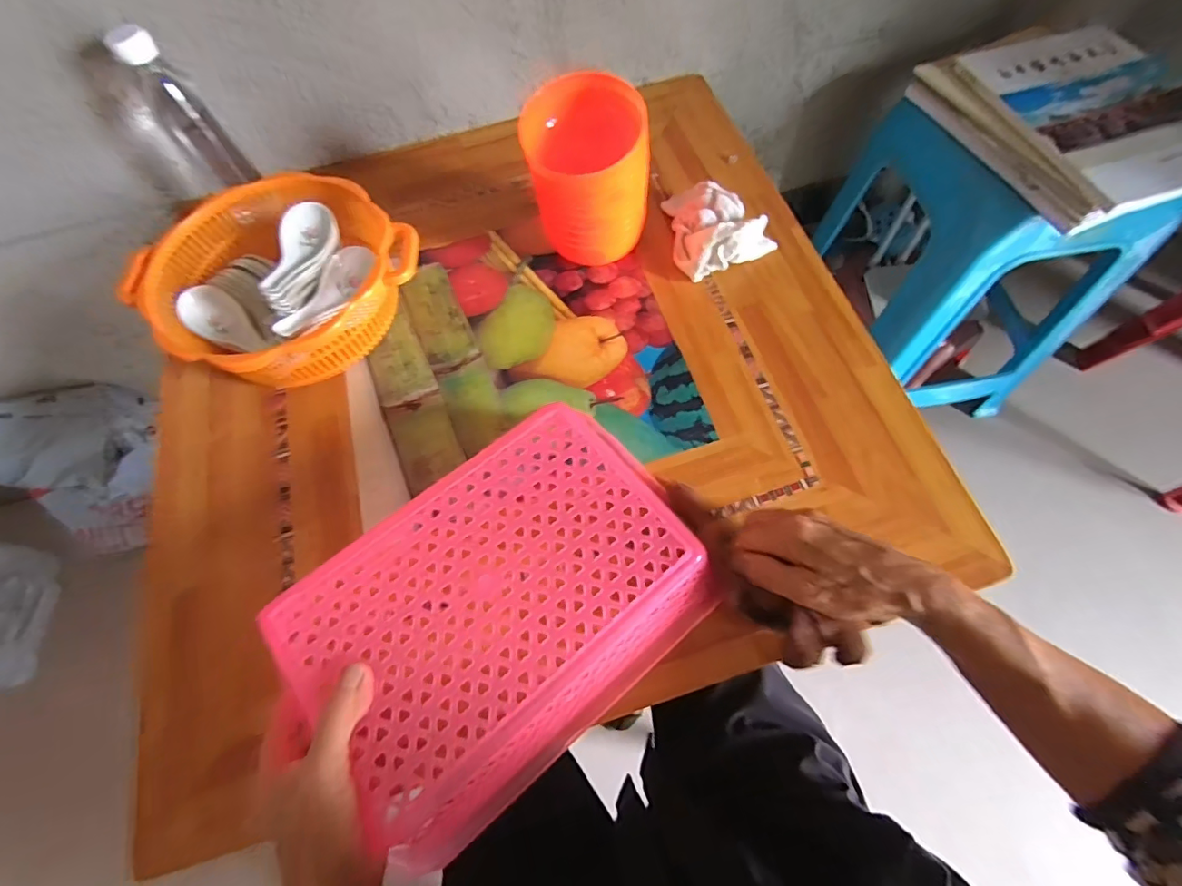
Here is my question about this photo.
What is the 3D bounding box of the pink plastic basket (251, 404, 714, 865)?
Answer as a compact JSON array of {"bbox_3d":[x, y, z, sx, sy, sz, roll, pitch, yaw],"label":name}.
[{"bbox_3d":[-0.058,0.121,0.366,0.261,0.096,0.185,-38,69,-13],"label":"pink plastic basket"}]

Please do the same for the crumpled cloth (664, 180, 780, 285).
[{"bbox_3d":[0.122,-0.232,0.528,0.093,0.049,0.108,-25,67,-8],"label":"crumpled cloth"}]

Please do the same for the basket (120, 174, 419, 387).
[{"bbox_3d":[-0.295,-0.154,0.500,0.216,0.084,0.218,40,74,18],"label":"basket"}]

